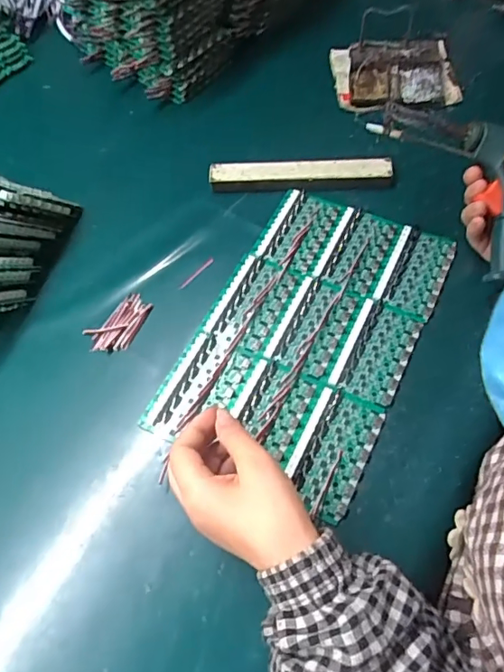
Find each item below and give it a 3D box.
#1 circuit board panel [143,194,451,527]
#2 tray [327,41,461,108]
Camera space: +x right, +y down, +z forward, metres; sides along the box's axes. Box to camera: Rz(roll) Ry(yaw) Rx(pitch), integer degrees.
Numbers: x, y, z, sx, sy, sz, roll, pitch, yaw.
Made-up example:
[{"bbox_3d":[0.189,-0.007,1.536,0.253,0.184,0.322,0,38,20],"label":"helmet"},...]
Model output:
[{"bbox_3d":[0.056,-0.011,0.473,0.184,0.015,0.293,24,63,14],"label":"circuit board panel"},{"bbox_3d":[0.182,-0.333,0.636,0.147,0.033,0.122,-4,60,-1],"label":"tray"}]

